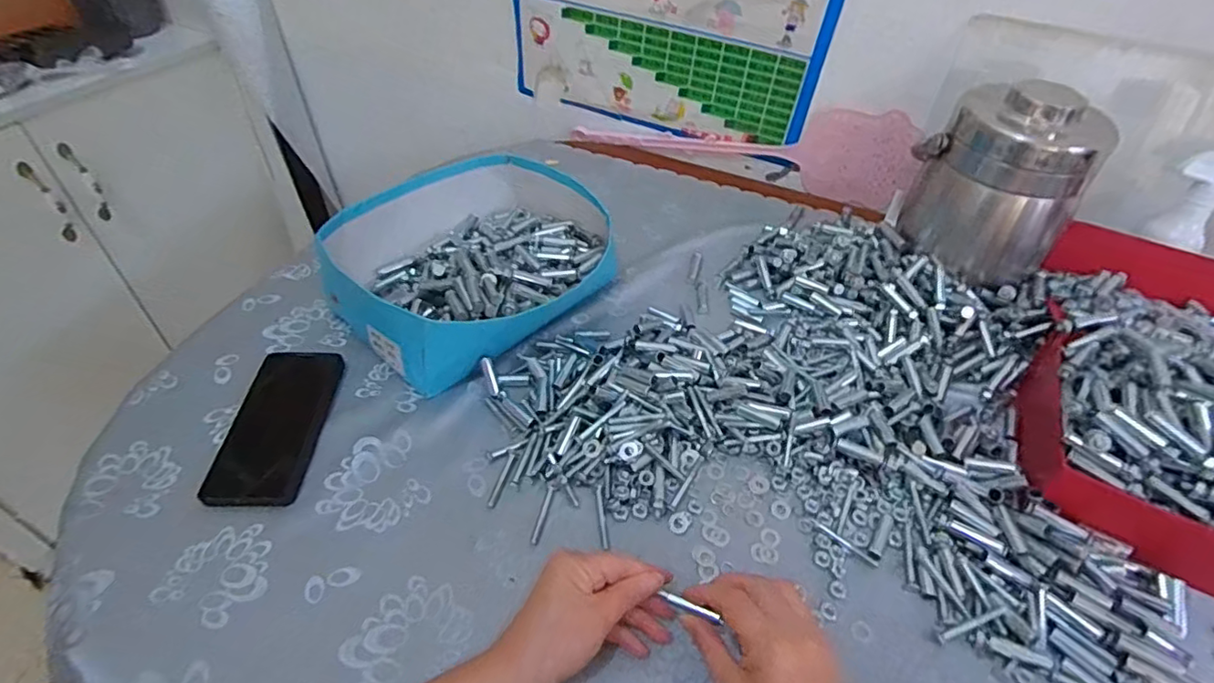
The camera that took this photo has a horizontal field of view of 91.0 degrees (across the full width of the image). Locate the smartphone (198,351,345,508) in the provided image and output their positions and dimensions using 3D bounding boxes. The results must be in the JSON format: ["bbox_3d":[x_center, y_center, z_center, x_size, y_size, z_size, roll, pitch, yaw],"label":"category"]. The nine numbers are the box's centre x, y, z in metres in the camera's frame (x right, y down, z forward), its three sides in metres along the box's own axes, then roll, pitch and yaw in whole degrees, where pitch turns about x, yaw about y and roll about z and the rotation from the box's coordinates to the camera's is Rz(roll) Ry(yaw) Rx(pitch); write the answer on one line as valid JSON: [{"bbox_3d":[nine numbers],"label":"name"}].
[{"bbox_3d":[-0.302,0.072,0.549,0.080,0.013,0.167,1,46,-3],"label":"smartphone"}]

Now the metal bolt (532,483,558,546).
[{"bbox_3d":[-0.053,0.144,0.502,0.008,0.004,0.055,12,46,7],"label":"metal bolt"}]

